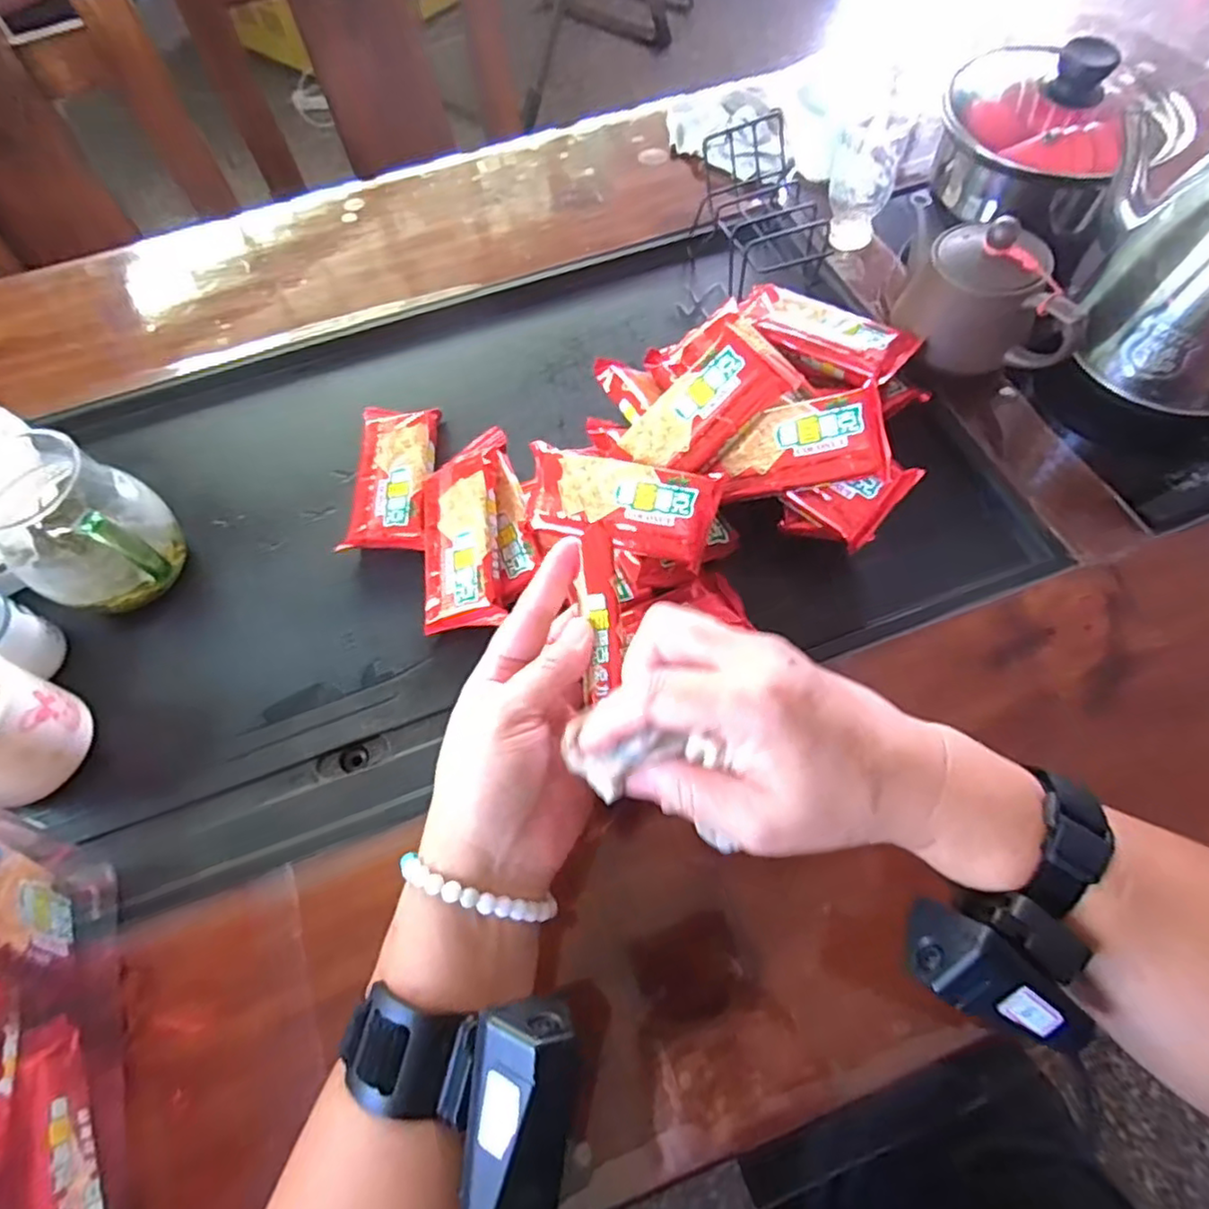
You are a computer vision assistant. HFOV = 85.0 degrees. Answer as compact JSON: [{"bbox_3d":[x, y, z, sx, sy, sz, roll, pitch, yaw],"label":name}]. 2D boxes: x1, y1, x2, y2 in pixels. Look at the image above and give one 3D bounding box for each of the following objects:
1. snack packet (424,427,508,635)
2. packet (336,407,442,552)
[{"bbox_3d":[-0.089,-0.049,0.423,0.052,0.024,0.133,-17,70,23],"label":"snack packet"},{"bbox_3d":[-0.147,-0.088,0.462,0.055,0.023,0.120,-2,63,1],"label":"packet"}]

